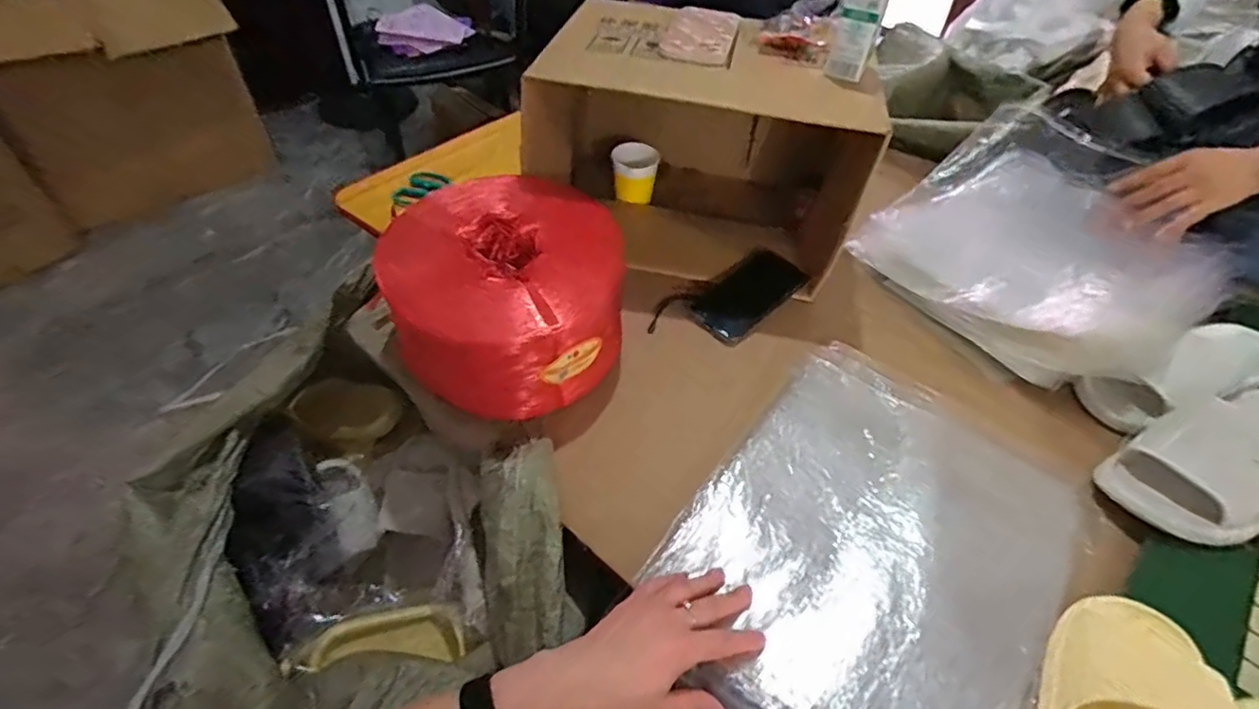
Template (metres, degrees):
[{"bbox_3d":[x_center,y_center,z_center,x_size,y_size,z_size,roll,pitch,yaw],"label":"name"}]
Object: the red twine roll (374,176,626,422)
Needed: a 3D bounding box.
[{"bbox_3d":[-0.135,-0.068,0.658,0.237,0.148,0.256,1,46,-1],"label":"red twine roll"}]

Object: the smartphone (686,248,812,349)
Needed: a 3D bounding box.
[{"bbox_3d":[0.156,-0.078,0.769,0.157,0.011,0.080,-39,73,-19],"label":"smartphone"}]

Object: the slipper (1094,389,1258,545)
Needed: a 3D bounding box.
[{"bbox_3d":[0.646,0.089,0.608,0.290,0.085,0.117,-21,51,-21],"label":"slipper"}]

